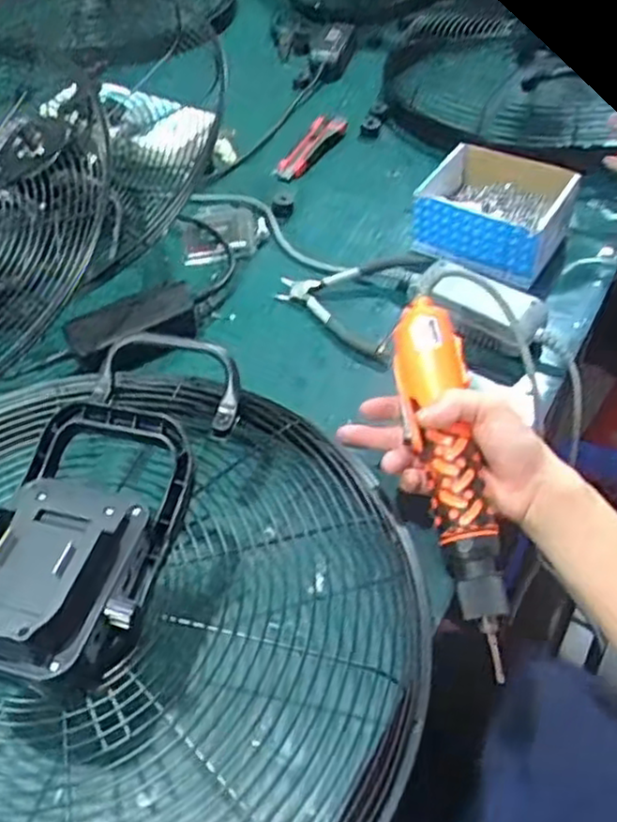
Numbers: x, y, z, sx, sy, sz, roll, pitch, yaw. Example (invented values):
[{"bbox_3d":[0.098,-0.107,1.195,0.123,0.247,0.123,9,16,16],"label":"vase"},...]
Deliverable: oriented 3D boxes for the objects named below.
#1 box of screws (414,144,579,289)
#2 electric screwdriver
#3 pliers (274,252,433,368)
[{"bbox_3d":[0.182,-0.203,0.713,0.138,0.079,0.112,25,55,20],"label":"box of screws"},{"bbox_3d":[0.100,0.036,0.513,0.043,0.055,0.245,-7,68,-4],"label":"electric screwdriver"},{"bbox_3d":[0.033,-0.112,0.676,0.132,0.027,0.129,15,50,16],"label":"pliers"}]

